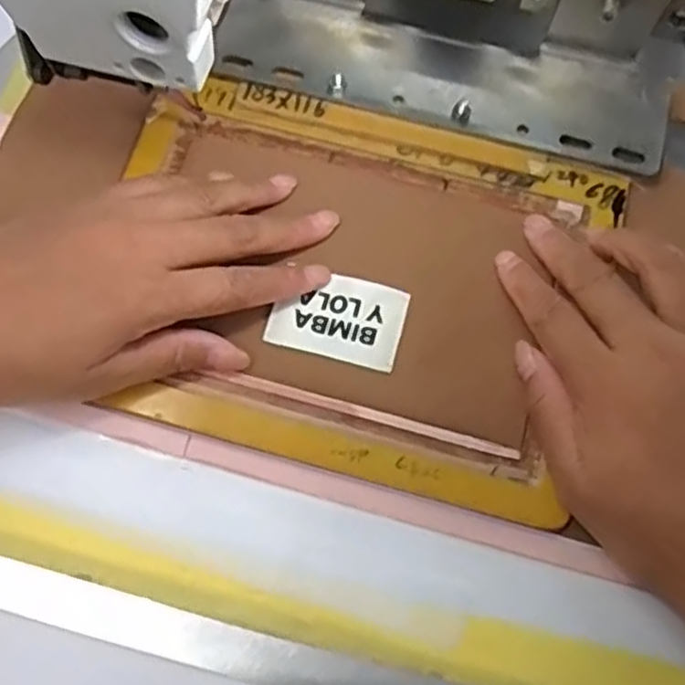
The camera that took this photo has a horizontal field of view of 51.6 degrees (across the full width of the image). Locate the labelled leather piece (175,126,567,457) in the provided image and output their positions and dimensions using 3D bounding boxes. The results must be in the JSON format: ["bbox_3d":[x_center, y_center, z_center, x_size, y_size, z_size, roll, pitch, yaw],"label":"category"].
[{"bbox_3d":[0.003,-0.029,0.322,0.174,0.007,0.113,16,71,6],"label":"labelled leather piece"}]

